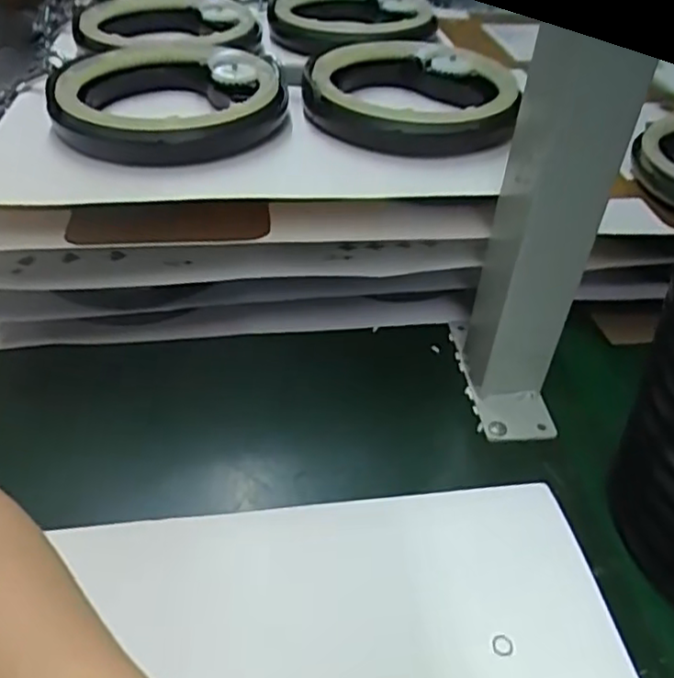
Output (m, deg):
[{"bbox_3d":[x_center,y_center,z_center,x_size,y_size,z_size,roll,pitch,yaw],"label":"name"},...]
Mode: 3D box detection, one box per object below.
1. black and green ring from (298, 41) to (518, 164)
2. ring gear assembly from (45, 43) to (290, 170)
[{"bbox_3d":[0.043,-0.145,0.390,0.121,0.031,0.118,2,40,-2],"label":"black and green ring"},{"bbox_3d":[-0.094,-0.142,0.377,0.127,0.030,0.137,-1,39,-7],"label":"ring gear assembly"}]

